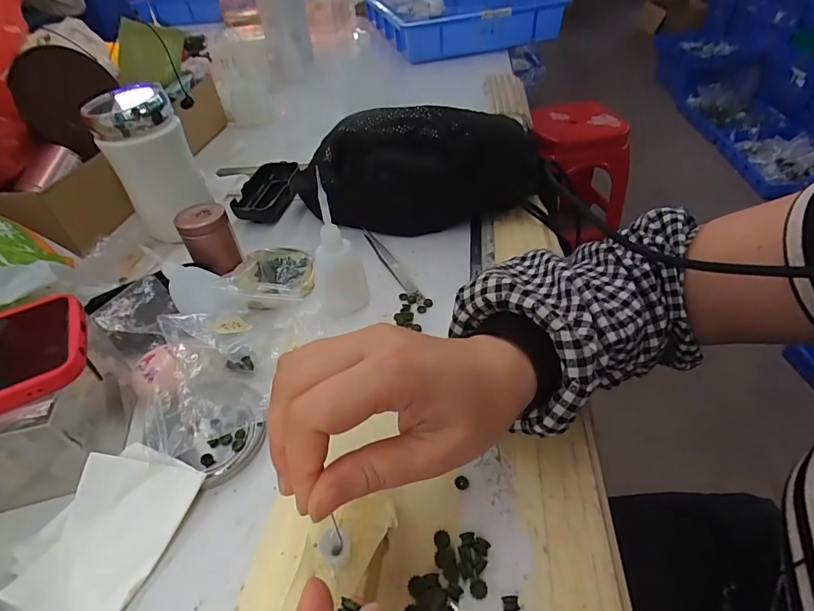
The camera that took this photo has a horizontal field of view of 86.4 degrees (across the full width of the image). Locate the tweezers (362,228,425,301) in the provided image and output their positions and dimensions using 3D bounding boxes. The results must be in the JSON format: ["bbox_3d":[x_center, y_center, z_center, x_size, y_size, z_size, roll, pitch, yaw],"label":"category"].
[{"bbox_3d":[-0.018,-0.043,0.424,0.013,0.005,0.125,-21,47,-15],"label":"tweezers"}]

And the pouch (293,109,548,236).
[{"bbox_3d":[0.012,-0.148,0.458,0.252,0.105,0.099,-4,45,1],"label":"pouch"}]

